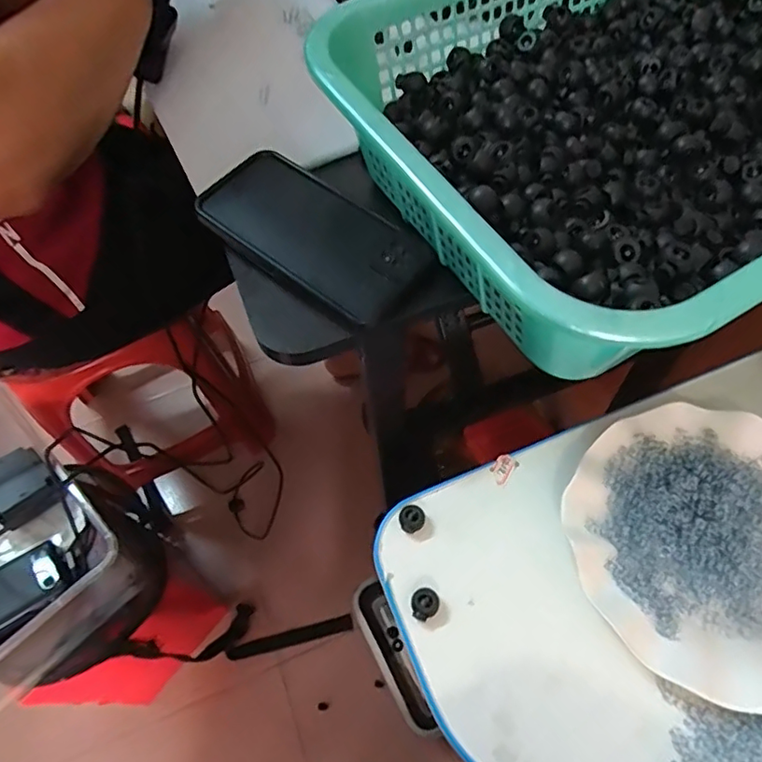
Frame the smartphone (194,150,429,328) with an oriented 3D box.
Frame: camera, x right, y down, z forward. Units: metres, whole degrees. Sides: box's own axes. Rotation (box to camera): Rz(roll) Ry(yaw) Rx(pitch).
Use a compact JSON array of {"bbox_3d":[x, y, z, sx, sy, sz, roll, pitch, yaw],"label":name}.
[{"bbox_3d":[-0.048,-0.102,0.382,0.161,0.017,0.081,34,68,21],"label":"smartphone"}]

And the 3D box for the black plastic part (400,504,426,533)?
[{"bbox_3d":[0.022,0.096,0.386,0.018,0.012,0.018,-2,60,3],"label":"black plastic part"}]

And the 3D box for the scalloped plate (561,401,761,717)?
[{"bbox_3d":[0.215,0.102,0.355,0.178,0.023,0.176,-2,60,3],"label":"scalloped plate"}]

